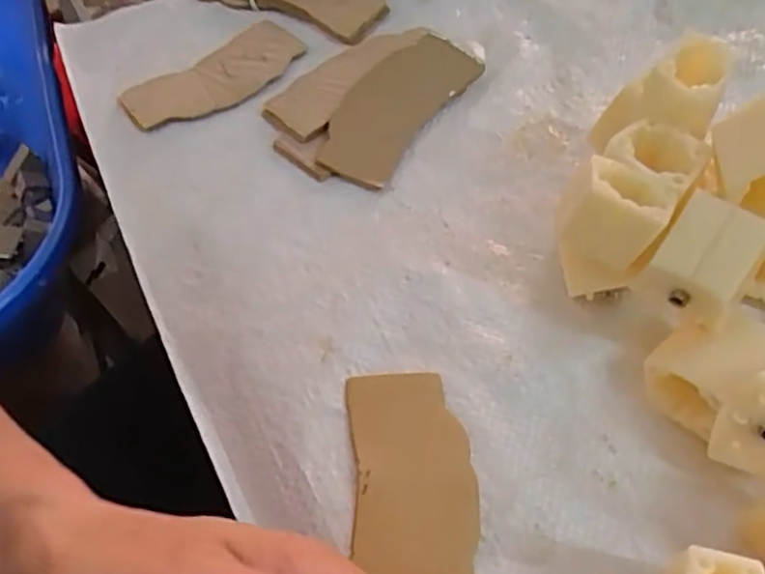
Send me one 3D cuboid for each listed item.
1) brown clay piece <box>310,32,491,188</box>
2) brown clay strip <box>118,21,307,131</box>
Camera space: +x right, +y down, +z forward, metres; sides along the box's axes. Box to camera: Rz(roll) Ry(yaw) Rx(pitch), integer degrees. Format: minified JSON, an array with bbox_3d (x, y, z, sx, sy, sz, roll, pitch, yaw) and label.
[{"bbox_3d":[0.004,-0.100,0.382,0.050,0.020,0.105,27,61,21],"label":"brown clay piece"},{"bbox_3d":[-0.097,-0.125,0.410,0.110,0.007,0.051,-36,60,-20],"label":"brown clay strip"}]

